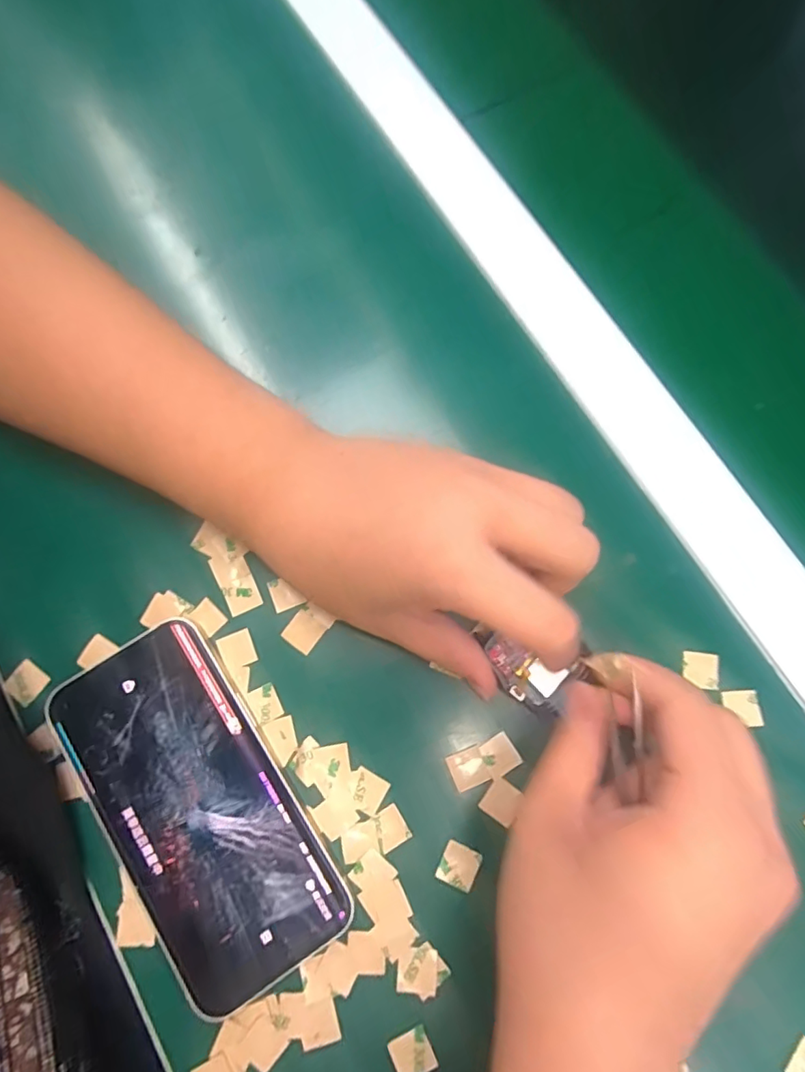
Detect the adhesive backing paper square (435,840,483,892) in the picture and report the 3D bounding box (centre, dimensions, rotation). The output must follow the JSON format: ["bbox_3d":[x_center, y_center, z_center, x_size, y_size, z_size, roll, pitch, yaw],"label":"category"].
[{"bbox_3d":[0.023,0.136,0.221,0.015,0.004,0.015,23,78,4],"label":"adhesive backing paper square"}]

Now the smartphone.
[{"bbox_3d":[-0.085,0.111,0.222,0.070,0.008,0.142,-32,80,-8],"label":"smartphone"}]

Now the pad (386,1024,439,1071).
[{"bbox_3d":[0.004,0.201,0.207,0.016,0.004,0.015,-24,76,-8],"label":"pad"}]

